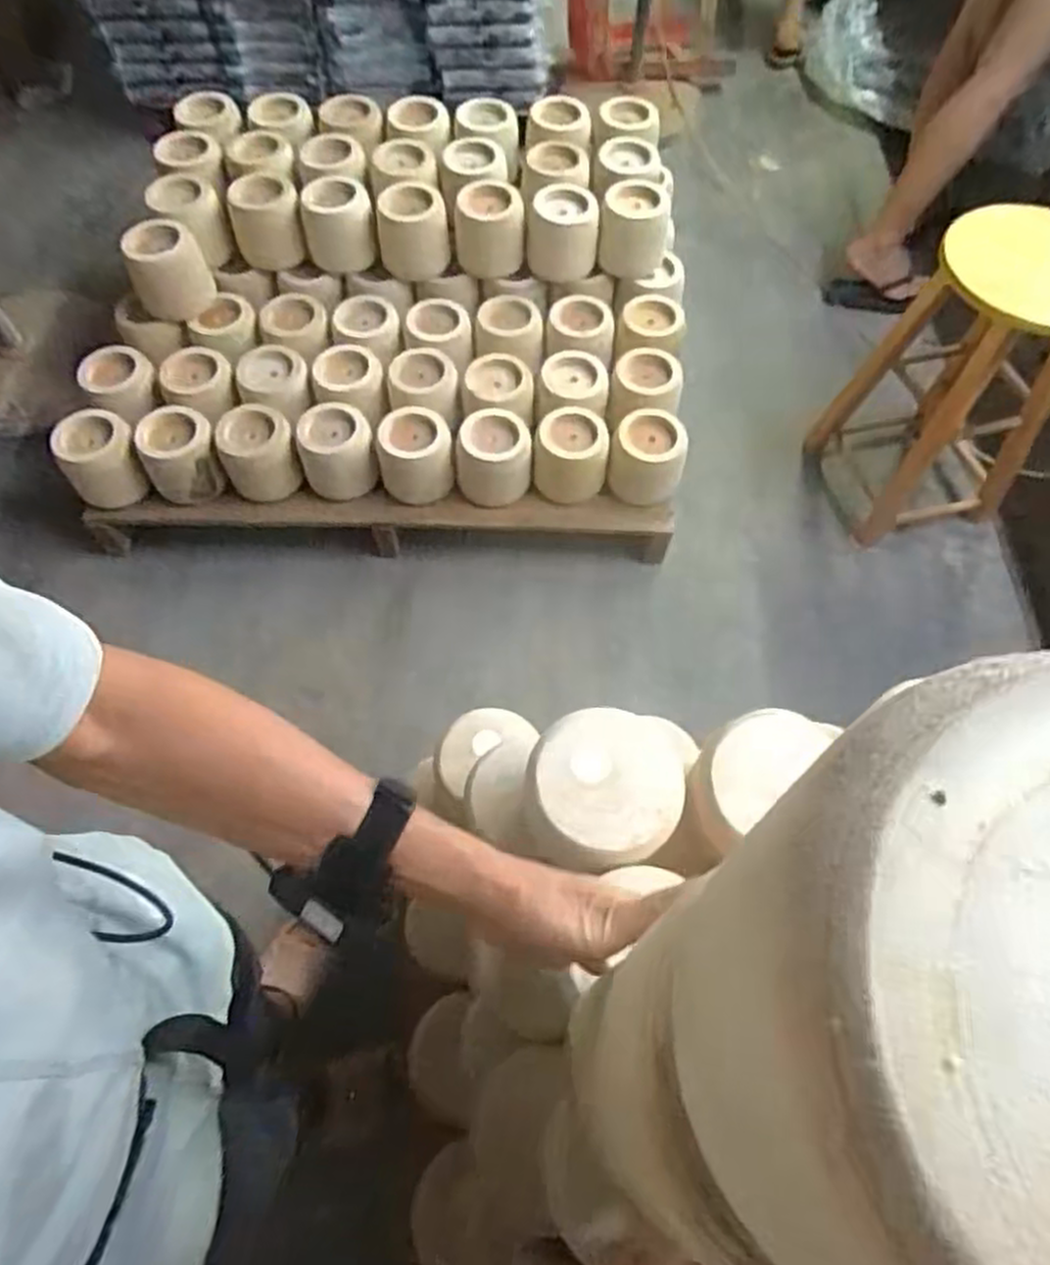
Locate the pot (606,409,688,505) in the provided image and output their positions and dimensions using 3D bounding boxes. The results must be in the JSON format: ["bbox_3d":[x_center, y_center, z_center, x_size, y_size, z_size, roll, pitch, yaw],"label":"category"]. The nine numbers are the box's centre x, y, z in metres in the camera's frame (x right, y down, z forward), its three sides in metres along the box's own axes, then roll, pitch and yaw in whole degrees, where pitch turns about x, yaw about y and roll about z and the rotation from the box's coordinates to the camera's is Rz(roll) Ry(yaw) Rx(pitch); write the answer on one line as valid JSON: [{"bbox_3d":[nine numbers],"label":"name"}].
[{"bbox_3d":[0.223,-0.325,1.426,0.133,0.113,0.124,0,62,-1],"label":"pot"}]

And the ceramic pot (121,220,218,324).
[{"bbox_3d":[-0.669,-0.675,1.456,0.135,0.162,0.129,0,62,-1],"label":"ceramic pot"}]

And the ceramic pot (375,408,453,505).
[{"bbox_3d":[-0.198,-0.326,1.408,0.133,0.125,0.127,-3,62,-2],"label":"ceramic pot"}]

